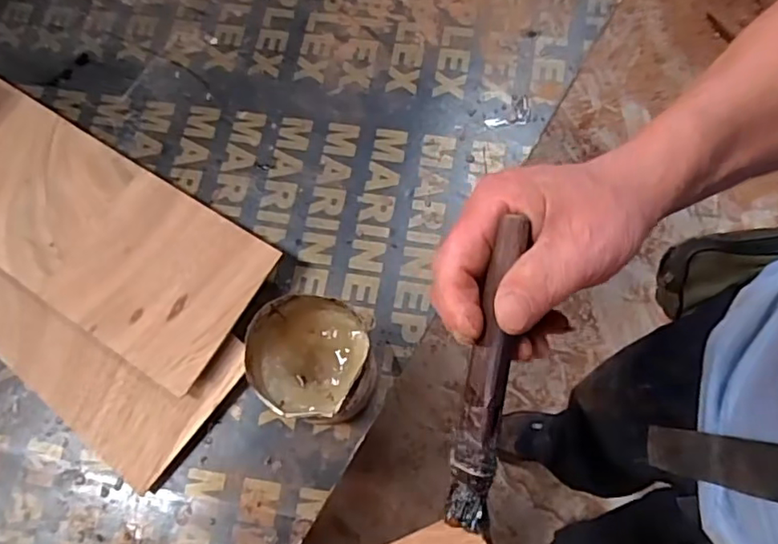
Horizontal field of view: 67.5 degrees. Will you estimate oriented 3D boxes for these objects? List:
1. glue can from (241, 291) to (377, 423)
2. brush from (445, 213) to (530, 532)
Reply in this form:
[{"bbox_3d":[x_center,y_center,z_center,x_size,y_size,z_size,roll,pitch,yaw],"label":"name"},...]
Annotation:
[{"bbox_3d":[-0.056,0.068,0.450,0.084,0.102,0.088,0,74,1],"label":"glue can"},{"bbox_3d":[0.043,0.046,0.259,0.018,0.011,0.138,8,95,3],"label":"brush"}]

